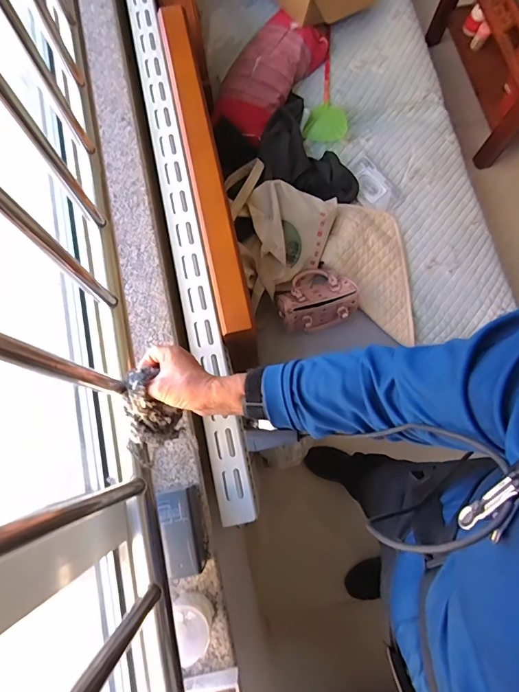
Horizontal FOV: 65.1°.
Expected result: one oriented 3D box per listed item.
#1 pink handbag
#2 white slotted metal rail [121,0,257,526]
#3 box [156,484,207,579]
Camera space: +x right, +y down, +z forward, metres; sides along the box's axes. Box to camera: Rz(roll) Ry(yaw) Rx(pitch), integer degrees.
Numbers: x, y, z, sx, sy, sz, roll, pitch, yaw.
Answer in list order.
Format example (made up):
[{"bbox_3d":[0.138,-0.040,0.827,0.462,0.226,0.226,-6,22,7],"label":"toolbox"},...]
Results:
[{"bbox_3d":[0.139,-0.126,1.017,0.198,0.102,0.158,-18,78,-3],"label":"pink handbag"},{"bbox_3d":[-0.175,-0.353,0.839,0.079,0.038,1.372,-12,78,-2],"label":"white slotted metal rail"},{"bbox_3d":[-0.119,0.284,0.630,0.055,0.062,0.125,-12,78,-2],"label":"box"}]

